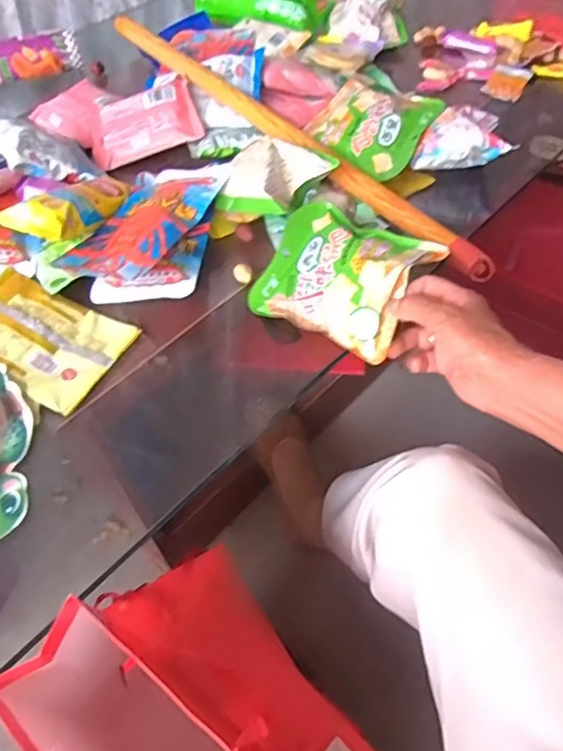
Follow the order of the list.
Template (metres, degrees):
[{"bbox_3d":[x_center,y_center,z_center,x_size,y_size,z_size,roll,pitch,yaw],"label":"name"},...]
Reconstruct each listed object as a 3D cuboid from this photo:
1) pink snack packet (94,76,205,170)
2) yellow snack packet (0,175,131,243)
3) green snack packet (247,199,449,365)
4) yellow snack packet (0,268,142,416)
[{"bbox_3d":[-0.164,-0.301,0.693,0.129,0.022,0.087,-17,77,0],"label":"pink snack packet"},{"bbox_3d":[-0.200,-0.165,0.568,0.059,0.040,0.128,28,43,23],"label":"yellow snack packet"},{"bbox_3d":[0.052,-0.090,0.518,0.148,0.037,0.124,26,81,40],"label":"green snack packet"},{"bbox_3d":[-0.223,-0.037,0.515,0.158,0.026,0.100,21,57,19],"label":"yellow snack packet"}]

